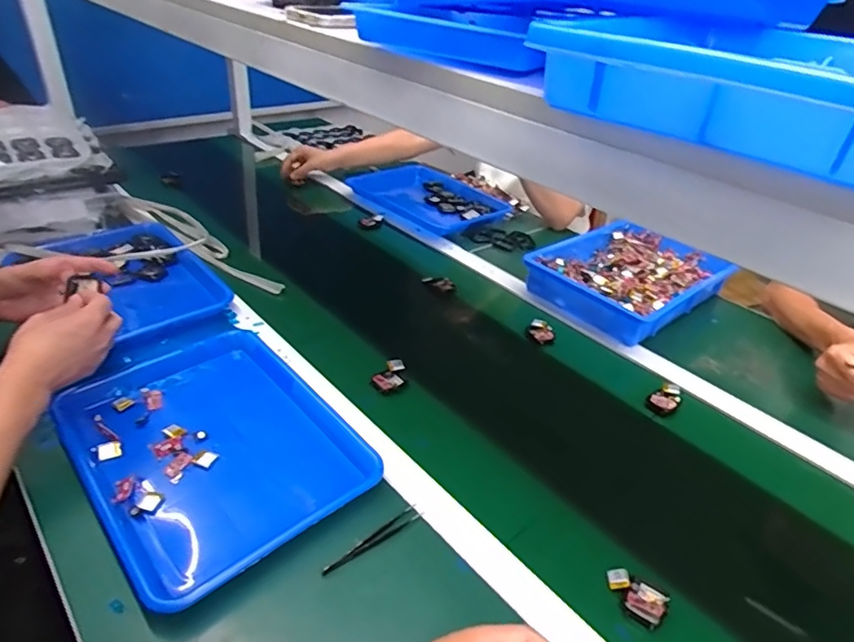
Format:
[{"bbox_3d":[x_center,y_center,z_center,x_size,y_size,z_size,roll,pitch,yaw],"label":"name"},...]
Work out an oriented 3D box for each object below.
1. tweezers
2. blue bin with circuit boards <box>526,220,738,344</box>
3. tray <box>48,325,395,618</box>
[{"bbox_3d":[-0.052,0.219,0.541,0.115,0.004,0.015,-25,72,-32],"label":"tweezers"},{"bbox_3d":[0.380,-0.089,1.006,0.370,0.057,0.251,-20,42,-33],"label":"blue bin with circuit boards"},{"bbox_3d":[-0.244,0.137,0.623,0.261,0.037,0.347,-25,45,-37],"label":"tray"}]

